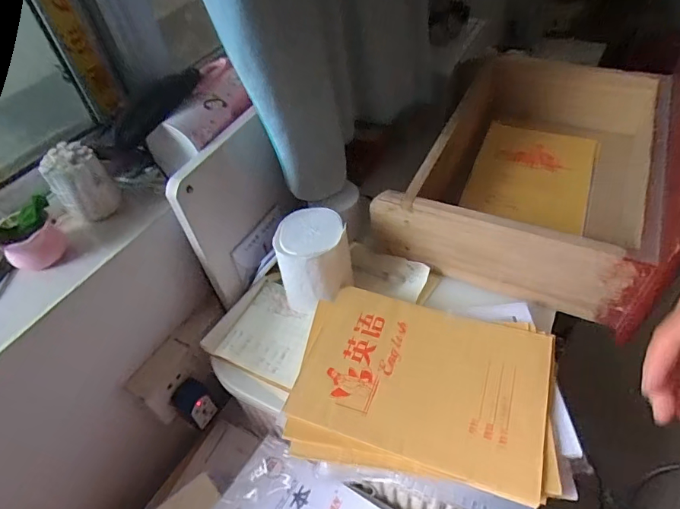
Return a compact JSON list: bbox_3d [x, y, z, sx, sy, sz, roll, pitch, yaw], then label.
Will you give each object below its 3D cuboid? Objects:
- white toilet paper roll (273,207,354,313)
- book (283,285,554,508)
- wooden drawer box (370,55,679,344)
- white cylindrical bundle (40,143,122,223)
[{"bbox_3d":[-0.031,0.009,0.580,0.090,0.114,0.089,-3,47,4],"label":"white toilet paper roll"},{"bbox_3d":[0.089,0.133,0.491,0.264,0.011,0.186,13,49,15],"label":"book"},{"bbox_3d":[0.309,-0.128,0.696,0.344,0.164,0.449,19,53,23],"label":"wooden drawer box"},{"bbox_3d":[-0.295,-0.078,0.508,0.045,0.089,0.059,19,53,23],"label":"white cylindrical bundle"}]

